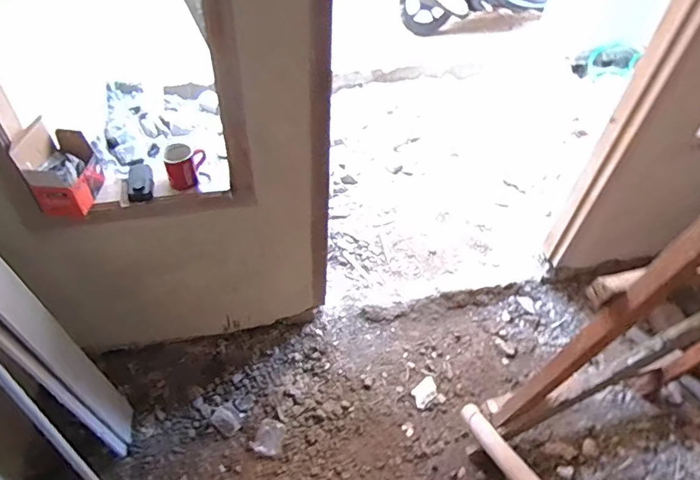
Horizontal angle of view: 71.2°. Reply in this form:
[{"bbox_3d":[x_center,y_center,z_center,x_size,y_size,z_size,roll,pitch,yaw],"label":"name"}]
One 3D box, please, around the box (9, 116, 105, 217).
[{"bbox_3d":[-0.582,-0.150,1.001,0.101,0.165,0.135,3,49,0],"label":"box"}]

